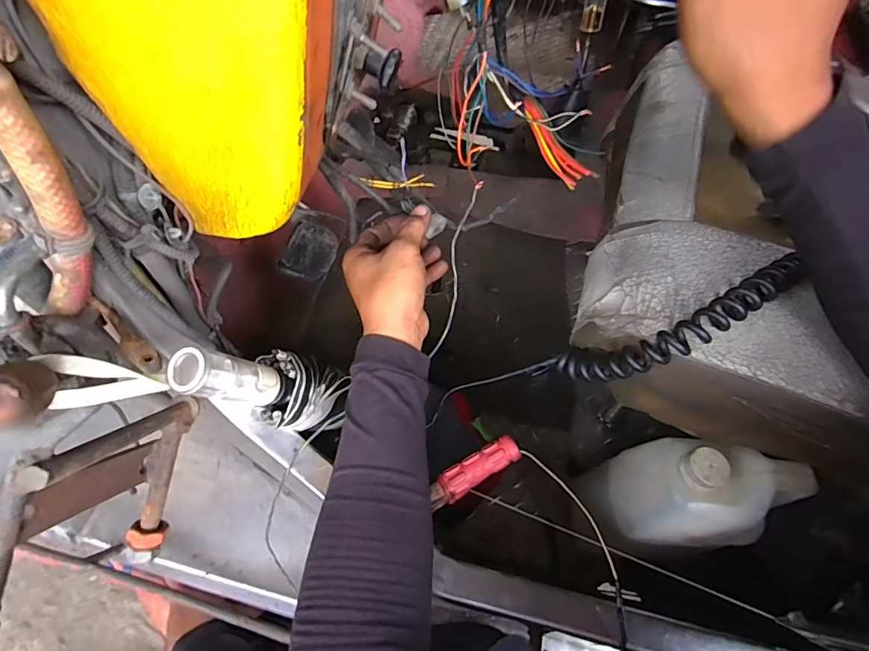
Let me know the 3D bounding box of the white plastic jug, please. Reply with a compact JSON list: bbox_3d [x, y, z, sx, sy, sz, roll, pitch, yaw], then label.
[{"bbox_3d":[0.234,0.151,0.417,0.132,0.132,0.089,-3,57,-4],"label":"white plastic jug"}]

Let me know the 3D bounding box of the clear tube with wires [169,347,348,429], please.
[{"bbox_3d":[-0.136,0.053,0.361,0.061,0.159,0.057,-7,72,22],"label":"clear tube with wires"}]

